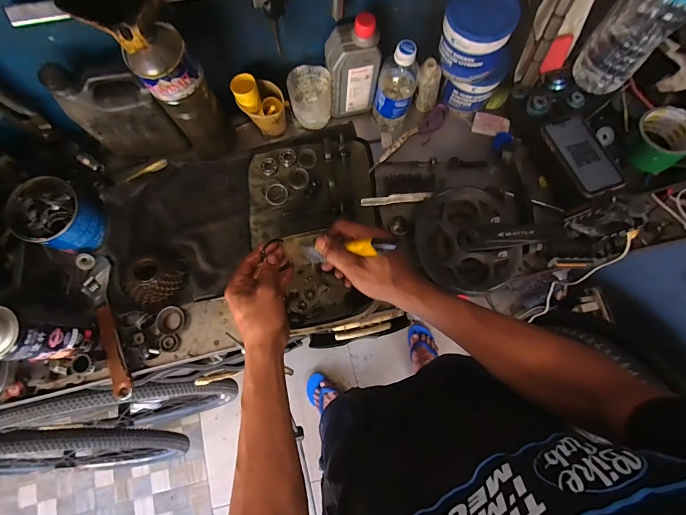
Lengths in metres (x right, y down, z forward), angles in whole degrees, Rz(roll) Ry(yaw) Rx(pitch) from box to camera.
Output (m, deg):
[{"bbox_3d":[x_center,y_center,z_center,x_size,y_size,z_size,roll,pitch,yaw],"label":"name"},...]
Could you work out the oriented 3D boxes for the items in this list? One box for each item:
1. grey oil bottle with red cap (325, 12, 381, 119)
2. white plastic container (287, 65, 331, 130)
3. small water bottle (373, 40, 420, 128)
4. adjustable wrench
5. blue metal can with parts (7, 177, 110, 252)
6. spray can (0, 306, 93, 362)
[{"bbox_3d":[0.015,-0.310,0.590,0.079,0.186,0.052,-6,76,-2],"label":"grey oil bottle with red cap"},{"bbox_3d":[-0.056,-0.271,0.620,0.071,0.089,0.067,-7,76,-2],"label":"white plastic container"},{"bbox_3d":[0.090,-0.287,0.600,0.064,0.170,0.060,13,76,3],"label":"small water bottle"},{"bbox_3d":[-0.374,0.106,0.559,0.045,0.025,0.233,-21,77,-6],"label":"adjustable wrench"},{"bbox_3d":[-0.447,-0.065,0.556,0.090,0.082,0.096,0,75,0],"label":"blue metal can with parts"},{"bbox_3d":[-0.411,0.103,0.470,0.051,0.161,0.061,11,76,2],"label":"spray can"}]

